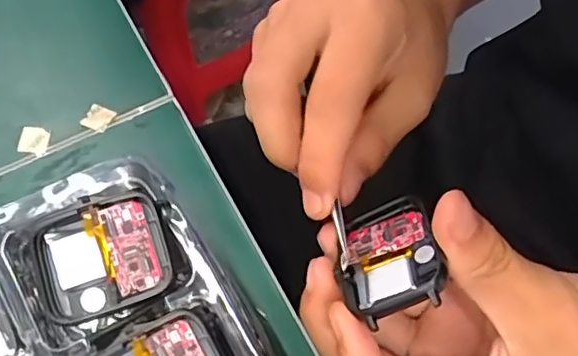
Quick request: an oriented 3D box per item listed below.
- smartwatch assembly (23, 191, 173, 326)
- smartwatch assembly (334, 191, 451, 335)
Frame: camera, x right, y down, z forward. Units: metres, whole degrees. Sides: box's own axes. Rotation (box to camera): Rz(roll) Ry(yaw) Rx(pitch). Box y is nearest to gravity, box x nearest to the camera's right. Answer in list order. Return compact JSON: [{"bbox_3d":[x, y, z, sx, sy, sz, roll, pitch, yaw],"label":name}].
[{"bbox_3d":[-0.063,0.026,0.192,0.042,0.011,0.036,-16,67,-9],"label":"smartwatch assembly"},{"bbox_3d":[0.034,0.027,0.205,0.034,0.008,0.044,-29,37,20],"label":"smartwatch assembly"}]

